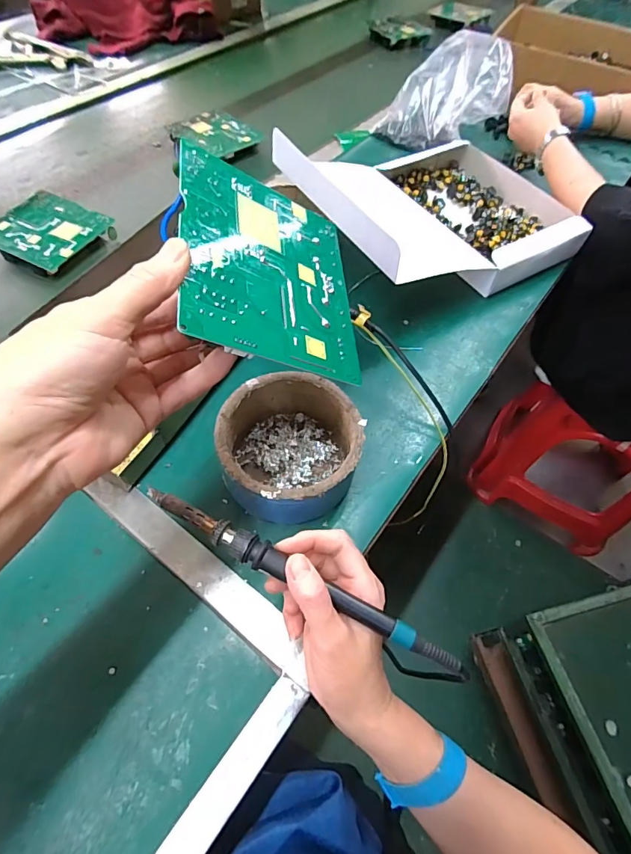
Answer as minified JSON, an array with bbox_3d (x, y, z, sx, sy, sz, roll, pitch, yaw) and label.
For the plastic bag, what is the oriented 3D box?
[{"bbox_3d":[0.230,-0.561,0.743,0.144,0.105,0.225,36,63,18],"label":"plastic bag"}]

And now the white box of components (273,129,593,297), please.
[{"bbox_3d":[0.164,-0.296,0.565,0.335,0.122,0.276,-29,63,-19],"label":"white box of components"}]

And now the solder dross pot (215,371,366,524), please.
[{"bbox_3d":[-0.023,0.019,0.394,0.118,0.063,0.118,1,58,-2],"label":"solder dross pot"}]

